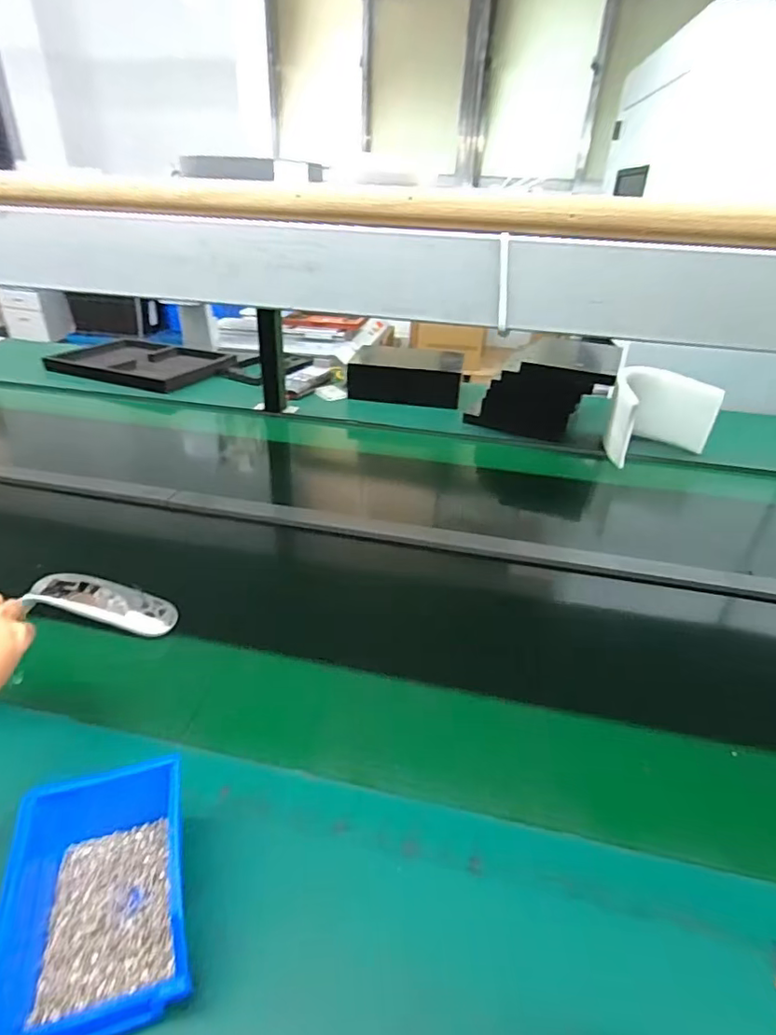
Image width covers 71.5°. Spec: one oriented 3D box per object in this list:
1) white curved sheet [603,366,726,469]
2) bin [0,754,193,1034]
[{"bbox_3d":[0.541,-0.193,1.069,0.190,0.138,0.211,14,34,18],"label":"white curved sheet"},{"bbox_3d":[-0.196,0.254,0.377,0.109,0.077,0.170,-8,34,-16],"label":"bin"}]

